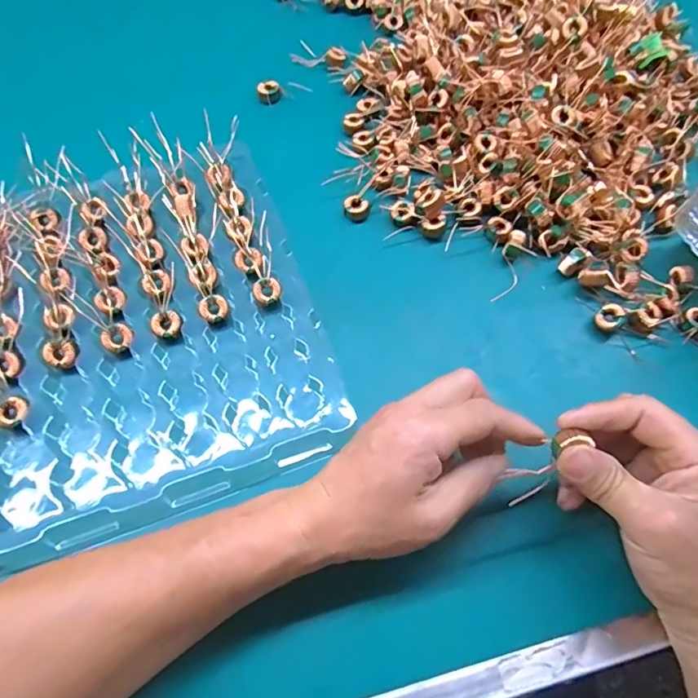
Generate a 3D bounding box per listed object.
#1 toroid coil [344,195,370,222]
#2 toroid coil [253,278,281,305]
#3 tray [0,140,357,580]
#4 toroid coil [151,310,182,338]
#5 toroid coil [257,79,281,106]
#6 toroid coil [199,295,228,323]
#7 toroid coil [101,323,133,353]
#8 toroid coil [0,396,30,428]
[{"bbox_3d":[0.007,-0.121,0.431,0.020,0.010,0.018,33,68,14],"label":"toroid coil"},{"bbox_3d":[-0.062,-0.044,0.379,0.020,0.006,0.019,1,64,-1],"label":"toroid coil"},{"bbox_3d":[-0.172,-0.013,0.365,0.285,0.026,0.285,-17,66,-10],"label":"tray"},{"bbox_3d":[-0.133,-0.019,0.366,0.021,0.007,0.019,-26,67,-13],"label":"toroid coil"},{"bbox_3d":[-0.078,-0.253,0.497,0.022,0.013,0.022,1,64,-1],"label":"toroid coil"},{"bbox_3d":[-0.100,-0.030,0.372,0.020,0.005,0.019,1,64,-1],"label":"toroid coil"},{"bbox_3d":[-0.165,-0.008,0.359,0.020,0.008,0.017,-25,67,-13],"label":"toroid coil"},{"bbox_3d":[-0.224,0.042,0.335,0.019,0.009,0.022,24,66,10],"label":"toroid coil"}]

